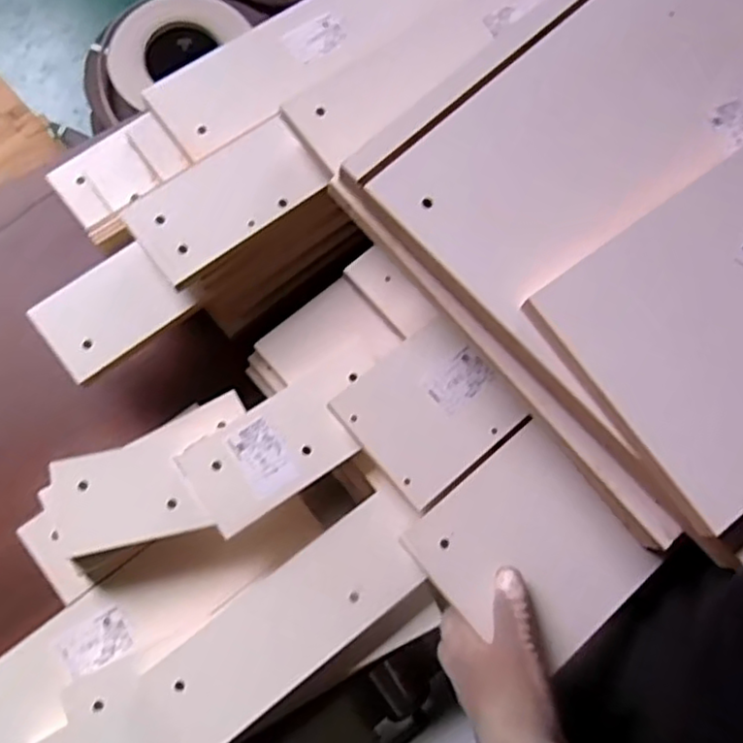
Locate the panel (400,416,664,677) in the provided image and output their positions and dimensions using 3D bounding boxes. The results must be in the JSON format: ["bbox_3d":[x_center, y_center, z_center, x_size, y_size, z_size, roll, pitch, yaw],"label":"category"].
[{"bbox_3d":[0.122,0.132,0.502,0.140,0.012,0.140,-40,82,-9],"label":"panel"}]

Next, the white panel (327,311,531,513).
[{"bbox_3d":[0.046,0.031,0.532,0.119,0.013,0.111,-39,83,-13],"label":"white panel"}]

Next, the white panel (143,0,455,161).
[{"bbox_3d":[-0.016,-0.358,0.661,0.430,0.017,0.091,-39,84,-16],"label":"white panel"}]

